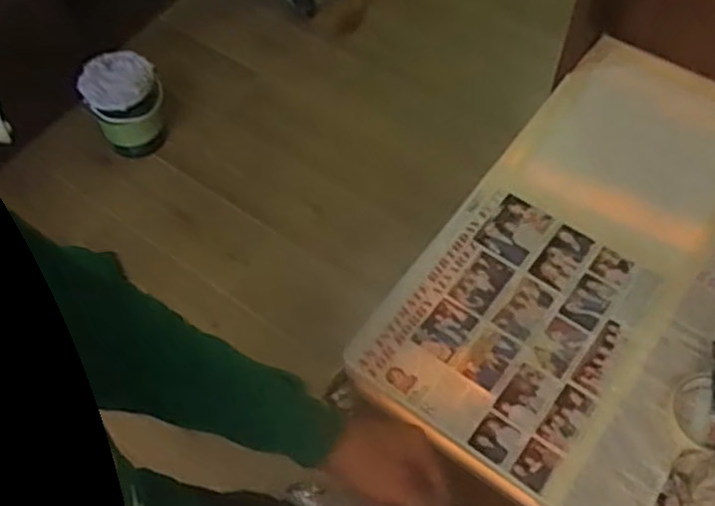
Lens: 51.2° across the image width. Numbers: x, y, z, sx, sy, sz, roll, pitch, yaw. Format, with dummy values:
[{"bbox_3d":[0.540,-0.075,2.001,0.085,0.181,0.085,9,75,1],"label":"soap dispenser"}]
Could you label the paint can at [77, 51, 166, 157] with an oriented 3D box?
[{"bbox_3d":[-0.560,-0.354,1.834,0.180,0.261,0.170,-1,58,2],"label":"paint can"}]

